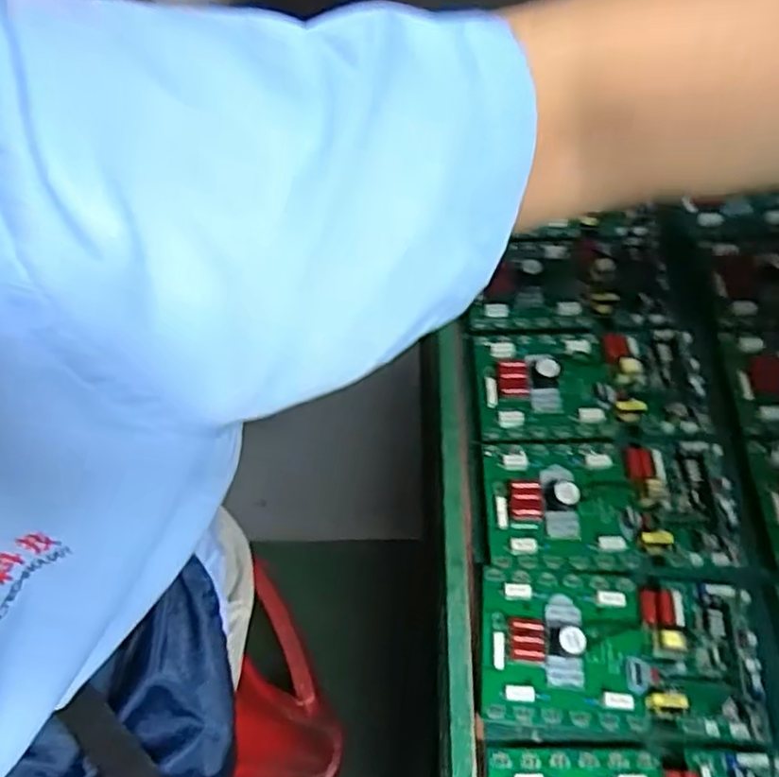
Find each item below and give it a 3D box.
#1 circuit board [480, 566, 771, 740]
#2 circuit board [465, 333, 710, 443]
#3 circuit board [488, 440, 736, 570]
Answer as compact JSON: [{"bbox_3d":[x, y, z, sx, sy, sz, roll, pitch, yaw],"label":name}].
[{"bbox_3d":[0.198,0.220,0.581,0.232,0.035,0.125,2,59,4],"label":"circuit board"},{"bbox_3d":[0.210,-0.013,0.710,0.235,0.030,0.130,-3,59,1],"label":"circuit board"},{"bbox_3d":[0.208,0.102,0.641,0.230,0.031,0.120,-1,59,2],"label":"circuit board"}]

